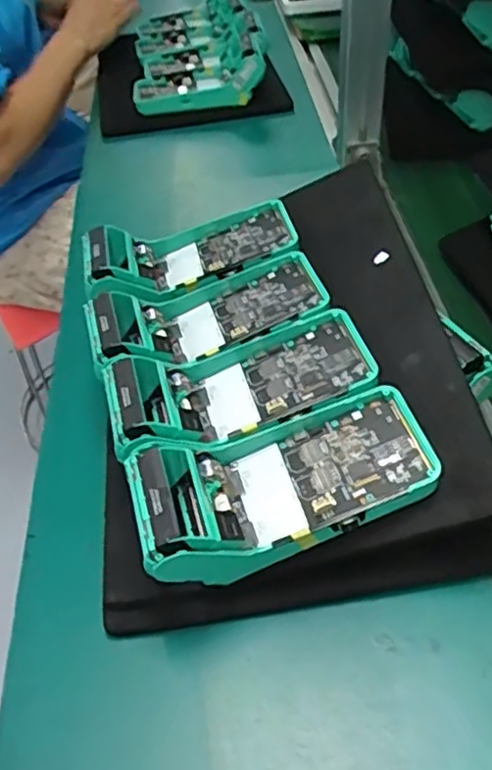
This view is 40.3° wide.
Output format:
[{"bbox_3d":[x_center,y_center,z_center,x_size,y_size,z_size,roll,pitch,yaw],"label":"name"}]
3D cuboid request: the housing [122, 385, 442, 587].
[{"bbox_3d":[0.022,0.059,0.399,0.175,0.049,0.076,-13,47,-8],"label":"housing"}]

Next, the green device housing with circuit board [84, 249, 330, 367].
[{"bbox_3d":[-0.027,-0.048,0.504,0.170,0.053,0.079,-17,48,-11],"label":"green device housing with circuit board"}]

